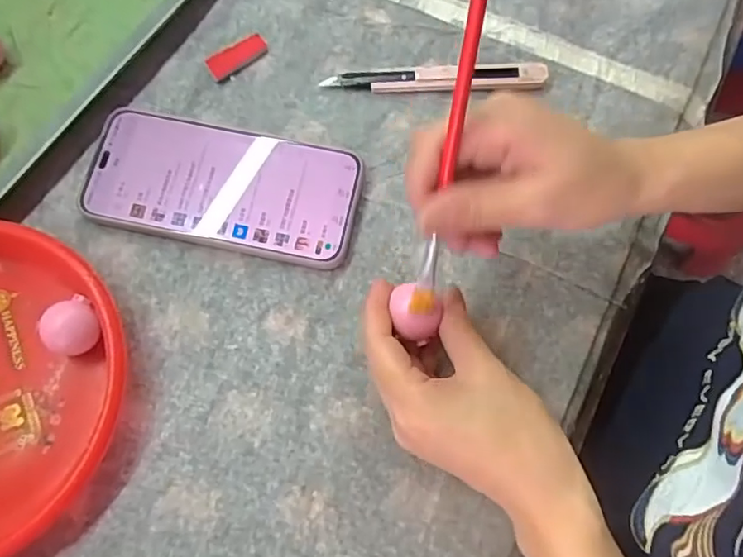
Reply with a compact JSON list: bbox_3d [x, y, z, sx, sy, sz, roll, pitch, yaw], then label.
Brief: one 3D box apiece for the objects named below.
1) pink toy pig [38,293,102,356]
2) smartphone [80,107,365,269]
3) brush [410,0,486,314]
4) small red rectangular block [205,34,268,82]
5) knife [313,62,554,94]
[{"bbox_3d":[-0.160,0.028,0.312,0.028,0.022,0.030,0,72,0],"label":"pink toy pig"},{"bbox_3d":[-0.090,-0.057,0.348,0.161,0.013,0.077,12,72,3],"label":"smartphone"},{"bbox_3d":[0.030,-0.042,0.234,0.009,0.142,0.007,8,35,2],"label":"brush"},{"bbox_3d":[-0.088,-0.147,0.375,0.041,0.005,0.014,-36,75,-11],"label":"small red rectangular block"},{"bbox_3d":[0.042,-0.131,0.374,0.141,0.012,0.020,-3,72,-1],"label":"knife"}]

